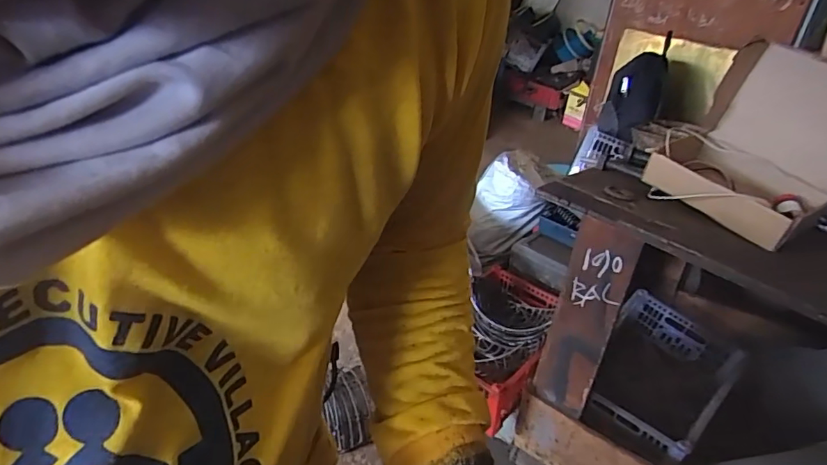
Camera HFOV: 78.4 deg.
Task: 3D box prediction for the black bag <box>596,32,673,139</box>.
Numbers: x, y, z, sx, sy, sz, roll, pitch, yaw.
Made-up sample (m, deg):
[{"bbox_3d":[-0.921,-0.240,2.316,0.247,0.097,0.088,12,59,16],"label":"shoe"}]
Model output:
[{"bbox_3d":[0.694,-0.442,1.561,0.167,0.092,0.329,24,79,28],"label":"black bag"}]

